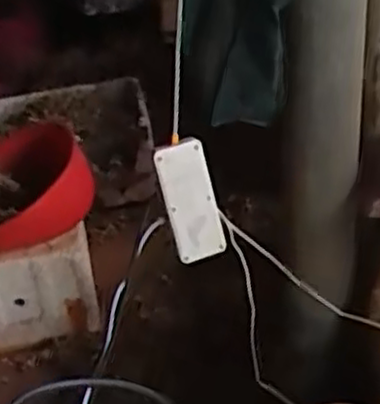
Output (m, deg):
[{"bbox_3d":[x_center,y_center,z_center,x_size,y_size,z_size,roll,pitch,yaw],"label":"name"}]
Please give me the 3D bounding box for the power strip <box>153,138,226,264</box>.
[{"bbox_3d":[0.001,-0.001,1.151,0.082,0.186,0.032,-18,14,-19],"label":"power strip"}]

